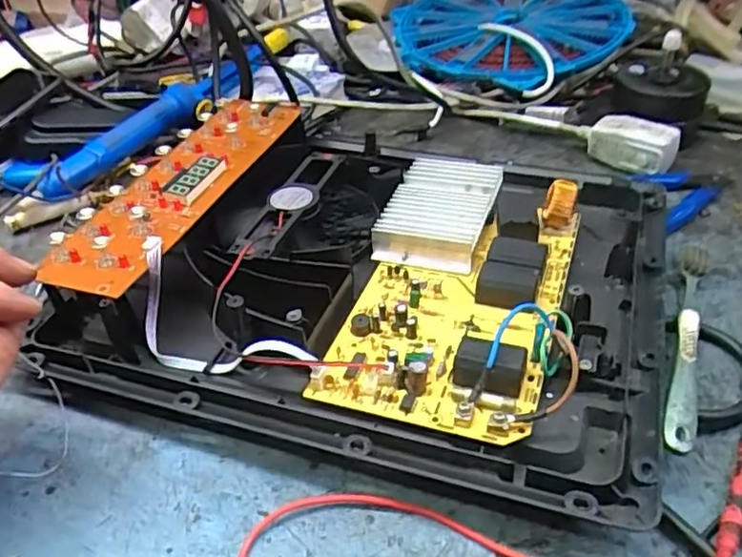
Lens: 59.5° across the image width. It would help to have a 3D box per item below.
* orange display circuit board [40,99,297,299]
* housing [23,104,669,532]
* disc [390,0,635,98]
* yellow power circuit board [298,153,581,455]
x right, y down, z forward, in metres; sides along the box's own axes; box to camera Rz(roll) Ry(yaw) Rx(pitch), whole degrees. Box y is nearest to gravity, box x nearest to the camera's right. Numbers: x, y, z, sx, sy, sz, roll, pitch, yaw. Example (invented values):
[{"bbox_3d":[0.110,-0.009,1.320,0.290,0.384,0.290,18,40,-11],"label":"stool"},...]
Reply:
[{"bbox_3d":[-0.136,-0.070,0.461,0.069,0.017,0.241,13,42,15],"label":"orange display circuit board"},{"bbox_3d":[0.001,-0.019,0.437,0.372,0.054,0.306,14,43,16],"label":"housing"},{"bbox_3d":[0.136,-0.260,0.669,0.205,0.026,0.212,-6,49,7],"label":"disc"},{"bbox_3d":[0.062,-0.004,0.412,0.138,0.033,0.241,10,42,13],"label":"yellow power circuit board"}]

